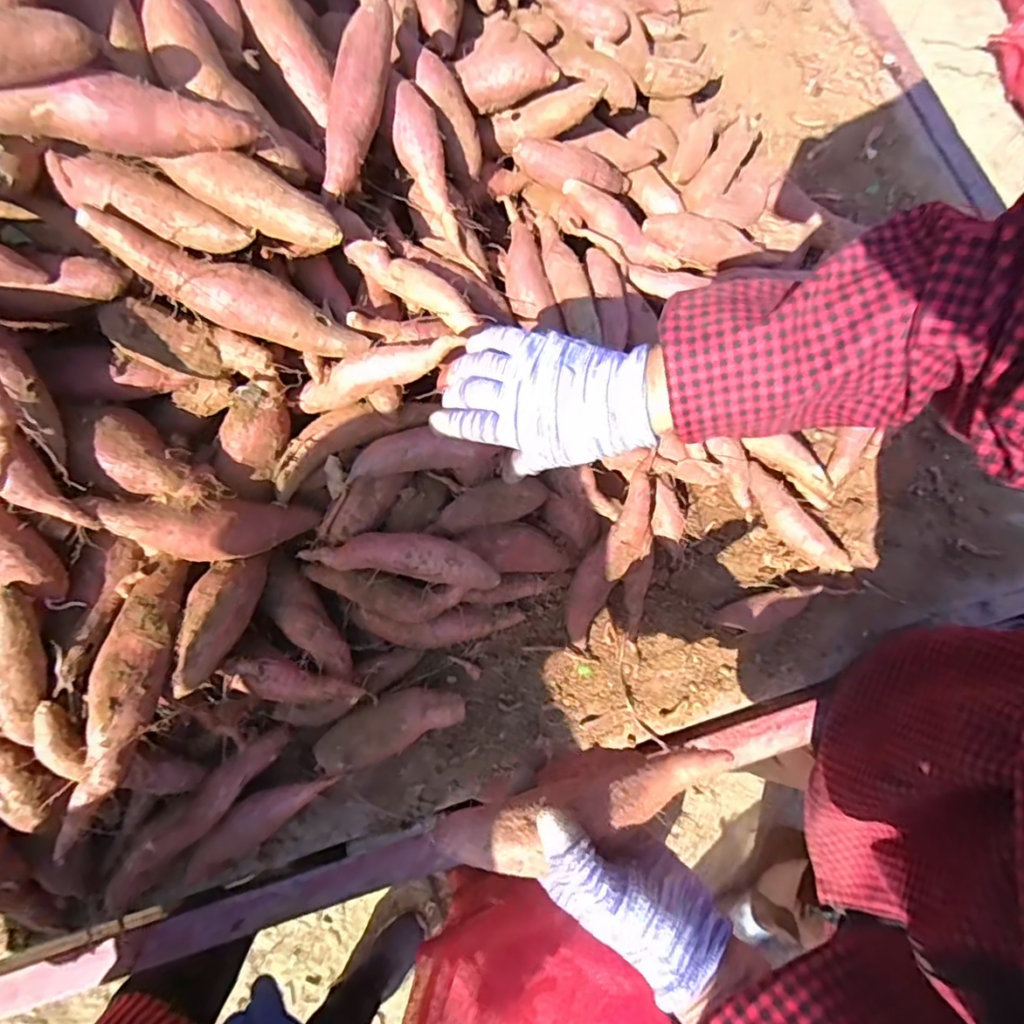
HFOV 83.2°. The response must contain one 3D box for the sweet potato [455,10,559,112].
[{"bbox_3d":[-0.005,-0.398,0.520,0.088,0.045,0.049,-2,76,1],"label":"sweet potato"}]

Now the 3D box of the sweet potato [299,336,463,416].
[{"bbox_3d":[-0.123,-0.118,0.492,0.172,0.035,0.029,-14,74,25],"label":"sweet potato"}]

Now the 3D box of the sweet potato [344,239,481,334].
[{"bbox_3d":[-0.084,-0.201,0.502,0.128,0.031,0.027,34,79,9],"label":"sweet potato"}]

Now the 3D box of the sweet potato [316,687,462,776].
[{"bbox_3d":[-0.119,0.208,0.563,0.146,0.043,0.053,-25,77,-5],"label":"sweet potato"}]

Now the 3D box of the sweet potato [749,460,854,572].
[{"bbox_3d":[0.300,0.007,0.608,0.046,0.032,0.140,-36,78,-8],"label":"sweet potato"}]

